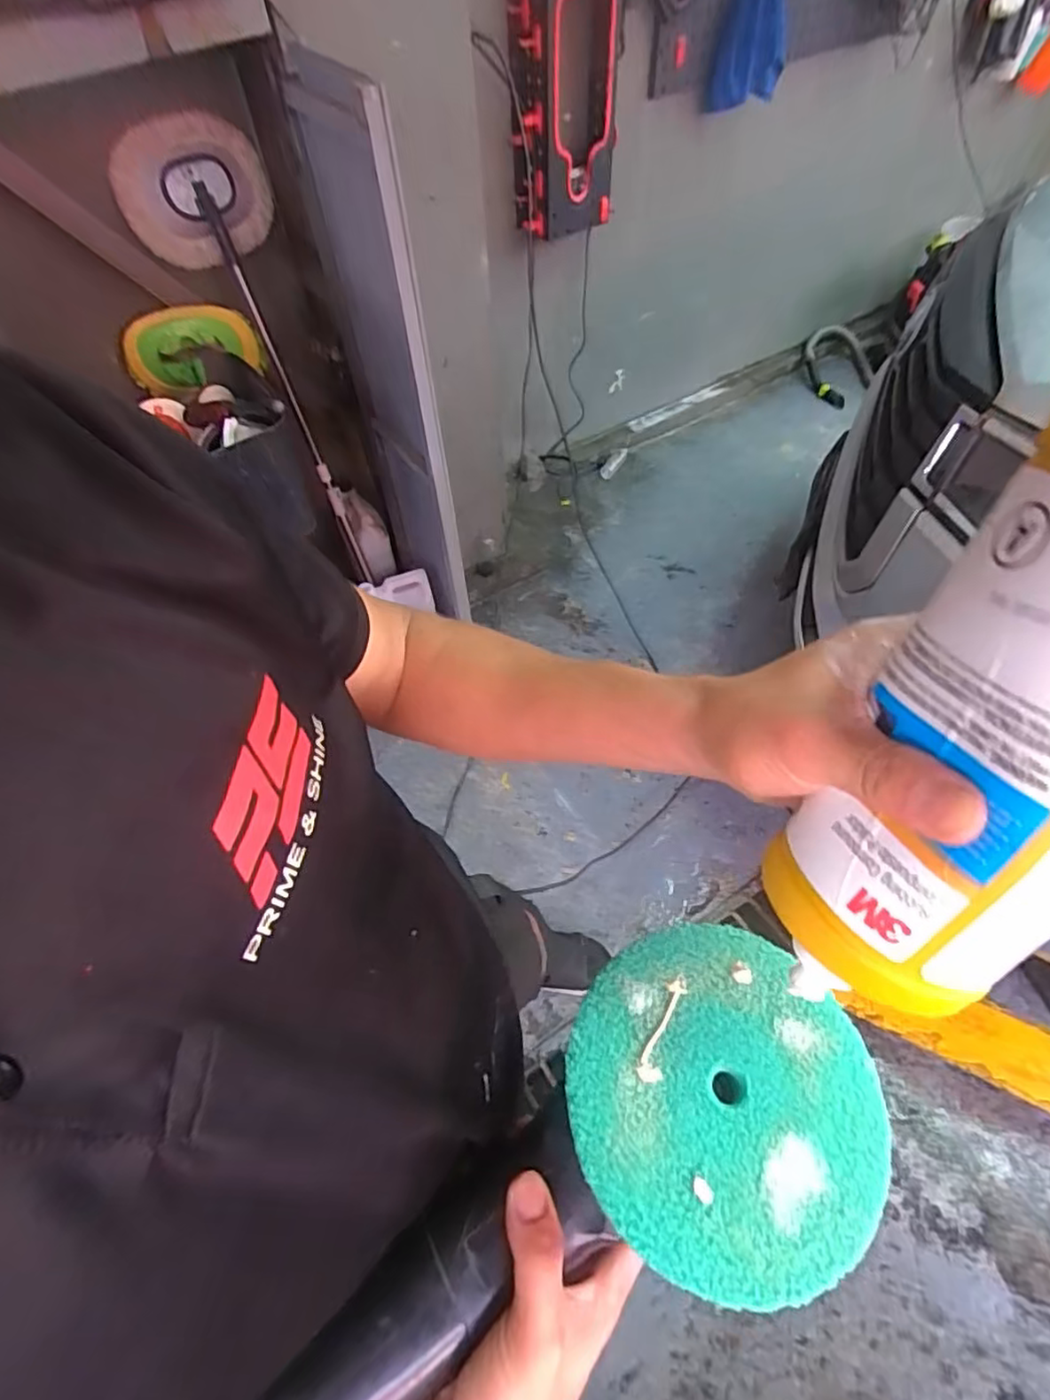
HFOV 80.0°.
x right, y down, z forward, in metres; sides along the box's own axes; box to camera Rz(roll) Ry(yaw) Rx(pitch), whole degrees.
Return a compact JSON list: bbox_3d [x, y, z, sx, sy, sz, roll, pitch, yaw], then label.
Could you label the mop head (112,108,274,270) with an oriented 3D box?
[{"bbox_3d":[-0.592,-0.926,1.144,0.278,0.215,0.075,-20,35,-10],"label":"mop head"}]

